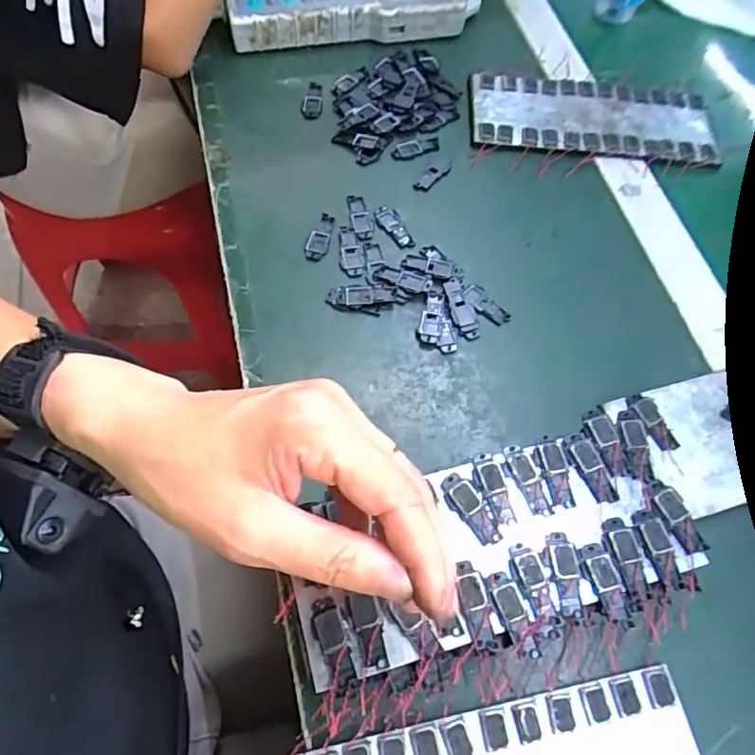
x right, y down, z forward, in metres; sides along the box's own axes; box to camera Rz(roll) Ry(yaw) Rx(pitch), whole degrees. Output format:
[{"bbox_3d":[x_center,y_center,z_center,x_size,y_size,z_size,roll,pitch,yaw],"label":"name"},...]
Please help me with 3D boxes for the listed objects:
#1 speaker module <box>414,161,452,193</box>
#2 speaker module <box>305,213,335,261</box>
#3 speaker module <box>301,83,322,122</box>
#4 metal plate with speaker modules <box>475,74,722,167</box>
[{"bbox_3d":[0.043,-0.157,0.423,0.013,0.004,0.041,38,69,14],"label":"speaker module"},{"bbox_3d":[-0.040,-0.101,0.390,0.014,0.004,0.039,17,65,5],"label":"speaker module"},{"bbox_3d":[-0.053,-0.228,0.450,0.017,0.004,0.037,5,65,-1],"label":"speaker module"},{"bbox_3d":[0.179,-0.215,0.456,0.201,0.010,0.084,3,65,-1],"label":"metal plate with speaker modules"}]

